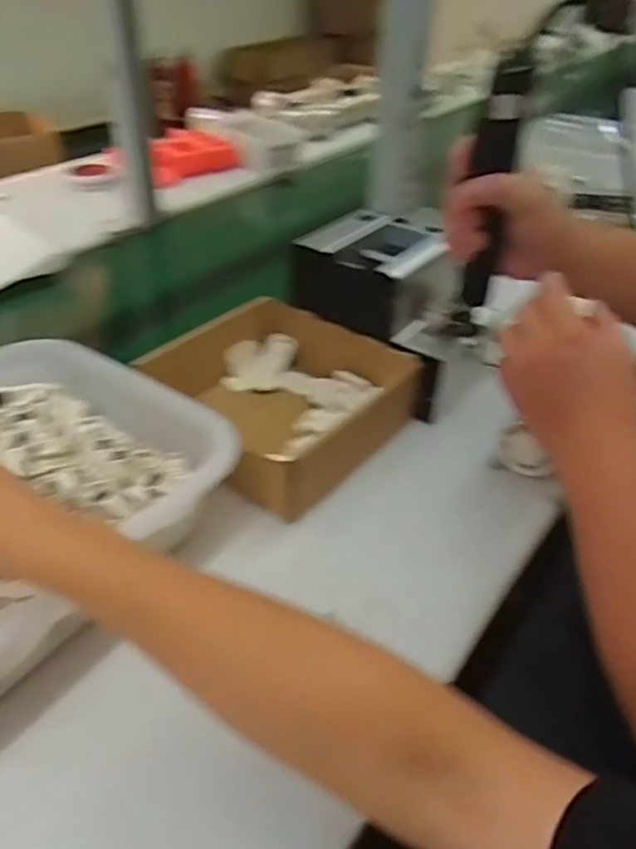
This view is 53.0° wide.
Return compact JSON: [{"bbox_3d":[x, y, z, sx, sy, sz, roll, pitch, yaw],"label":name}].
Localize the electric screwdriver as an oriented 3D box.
[{"bbox_3d":[0.147,-0.192,0.533,0.026,0.196,0.043,-8,39,-14],"label":"electric screwdriver"}]

